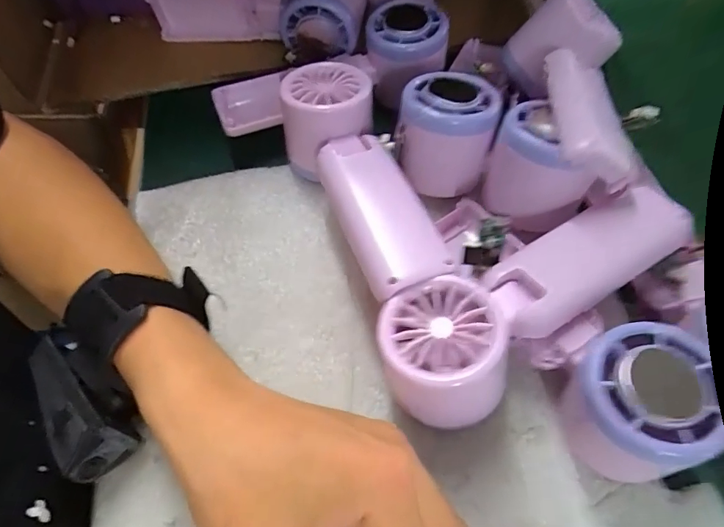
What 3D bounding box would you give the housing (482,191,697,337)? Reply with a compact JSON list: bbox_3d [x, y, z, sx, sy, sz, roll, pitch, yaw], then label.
[{"bbox_3d":[0.110,-0.002,0.237,0.101,0.021,0.042,-29,62,-14],"label":"housing"}]

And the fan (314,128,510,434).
[{"bbox_3d":[0.020,0.002,0.253,0.052,0.061,0.165,-15,59,-6],"label":"fan"}]

